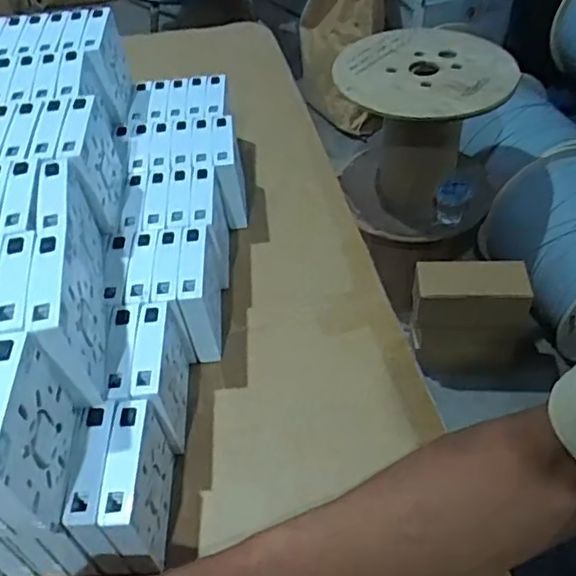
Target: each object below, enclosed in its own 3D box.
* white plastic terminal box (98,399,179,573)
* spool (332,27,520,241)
[{"bbox_3d":[-0.099,0.134,0.416,0.026,0.080,0.093,-3,47,2],"label":"white plastic terminal box"},{"bbox_3d":[0.268,-0.321,1.268,0.339,0.299,0.341,9,48,13],"label":"spool"}]

